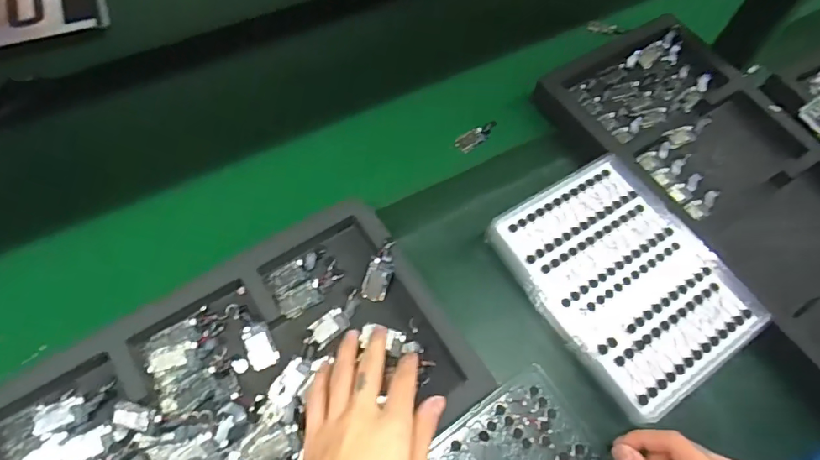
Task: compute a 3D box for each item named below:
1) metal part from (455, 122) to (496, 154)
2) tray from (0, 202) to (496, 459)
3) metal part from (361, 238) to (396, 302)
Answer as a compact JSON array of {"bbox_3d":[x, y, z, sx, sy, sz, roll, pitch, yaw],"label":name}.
[{"bbox_3d":[0.079,-0.111,0.574,0.059,0.005,0.021,-35,69,-21],"label":"metal part"},{"bbox_3d":[-0.190,0.169,0.375,0.491,0.036,0.224,-34,65,-19],"label":"tray"},{"bbox_3d":[-0.027,0.037,0.449,0.024,0.007,0.058,18,91,10],"label":"metal part"}]

